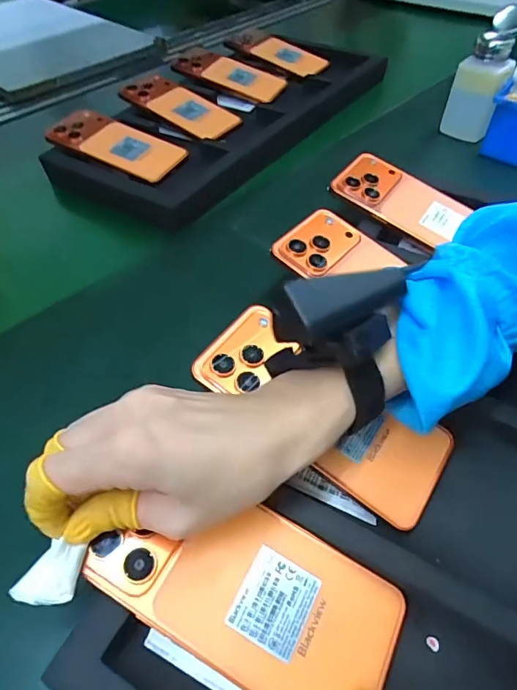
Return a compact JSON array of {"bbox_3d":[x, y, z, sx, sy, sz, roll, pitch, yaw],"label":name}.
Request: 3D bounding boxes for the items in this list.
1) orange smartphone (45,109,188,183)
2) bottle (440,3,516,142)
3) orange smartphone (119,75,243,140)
[{"bbox_3d":[-0.166,-0.237,0.536,0.156,0.012,0.077,23,56,5],"label":"orange smartphone"},{"bbox_3d":[0.255,-0.306,0.521,0.055,0.120,0.060,20,53,19],"label":"bottle"},{"bbox_3d":[-0.100,-0.314,0.597,0.158,0.013,0.079,30,59,11],"label":"orange smartphone"}]

